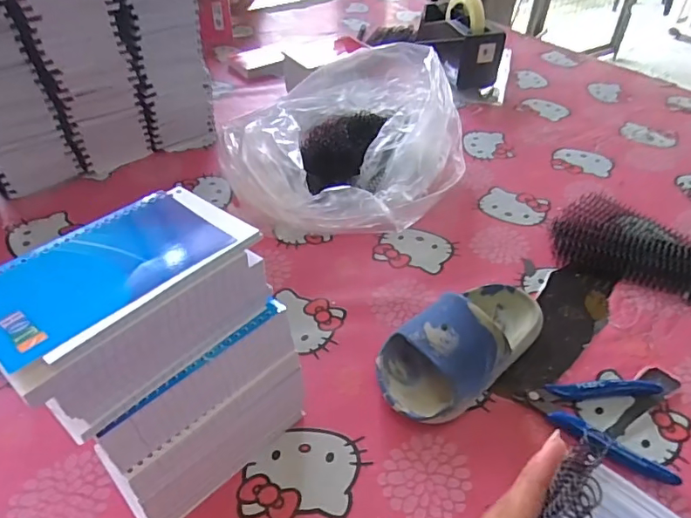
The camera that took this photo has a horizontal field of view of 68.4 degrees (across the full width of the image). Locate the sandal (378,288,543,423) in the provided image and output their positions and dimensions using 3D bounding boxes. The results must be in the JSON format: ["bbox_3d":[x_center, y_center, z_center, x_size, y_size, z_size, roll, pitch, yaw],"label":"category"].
[{"bbox_3d":[0.105,0.065,0.432,0.174,0.059,0.079,-26,48,-29],"label":"sandal"}]

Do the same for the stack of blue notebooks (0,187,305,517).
[{"bbox_3d":[-0.121,0.068,0.336,0.107,0.176,0.144,33,49,31],"label":"stack of blue notebooks"}]

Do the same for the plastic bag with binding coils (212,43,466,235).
[{"bbox_3d":[0.001,-0.153,0.620,0.247,0.134,0.270,22,44,22],"label":"plastic bag with binding coils"}]

